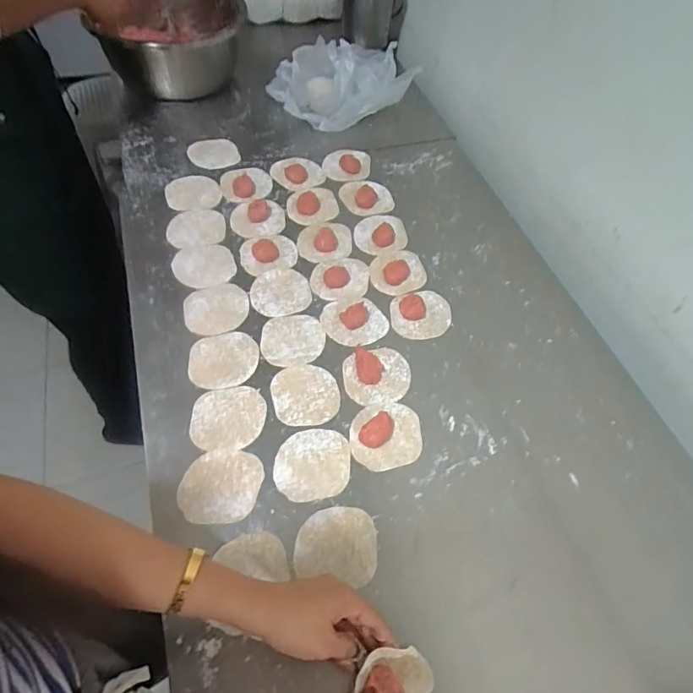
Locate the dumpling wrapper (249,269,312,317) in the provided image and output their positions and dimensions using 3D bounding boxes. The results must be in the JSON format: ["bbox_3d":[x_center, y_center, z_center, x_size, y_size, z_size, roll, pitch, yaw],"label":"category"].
[{"bbox_3d":[-0.094,-0.078,0.673,0.083,0.004,0.082,4,59,-6],"label":"dumpling wrapper"}]

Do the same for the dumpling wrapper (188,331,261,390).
[{"bbox_3d":[-0.156,0.017,0.601,0.084,0.004,0.078,-8,59,-9],"label":"dumpling wrapper"}]

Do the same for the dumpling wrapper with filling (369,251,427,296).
[{"bbox_3d":[0.078,-0.113,0.699,0.083,0.014,0.078,-2,58,-5],"label":"dumpling wrapper with filling"}]

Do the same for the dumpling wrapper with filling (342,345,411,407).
[{"bbox_3d":[0.039,0.033,0.596,0.083,0.018,0.080,2,58,-3],"label":"dumpling wrapper with filling"}]

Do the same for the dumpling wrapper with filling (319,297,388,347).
[{"bbox_3d":[0.012,-0.038,0.645,0.089,0.014,0.077,-9,59,-9],"label":"dumpling wrapper with filling"}]

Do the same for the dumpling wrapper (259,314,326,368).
[{"bbox_3d":[-0.071,-0.009,0.627,0.083,0.004,0.080,2,58,-3],"label":"dumpling wrapper"}]

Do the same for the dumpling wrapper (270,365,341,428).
[{"bbox_3d":[-0.050,0.059,0.581,0.080,0.004,0.082,2,58,-3],"label":"dumpling wrapper"}]

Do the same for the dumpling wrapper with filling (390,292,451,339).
[{"bbox_3d":[0.105,-0.048,0.657,0.082,0.019,0.077,2,58,-3],"label":"dumpling wrapper with filling"}]

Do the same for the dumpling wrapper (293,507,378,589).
[{"bbox_3d":[-0.009,0.203,0.489,0.080,0.004,0.072,11,58,3],"label":"dumpling wrapper"}]

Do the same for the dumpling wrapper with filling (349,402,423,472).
[{"bbox_3d":[0.047,0.100,0.550,0.084,0.022,0.078,2,58,-3],"label":"dumpling wrapper with filling"}]

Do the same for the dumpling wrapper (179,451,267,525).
[{"bbox_3d":[-0.136,0.152,0.514,0.080,0.004,0.082,2,58,-3],"label":"dumpling wrapper"}]

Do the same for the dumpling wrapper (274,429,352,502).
[{"bbox_3d":[-0.038,0.132,0.531,0.085,0.004,0.078,2,58,-3],"label":"dumpling wrapper"}]

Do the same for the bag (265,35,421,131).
[{"bbox_3d":[-0.008,-0.518,0.899,0.262,0.114,0.168,-15,60,-13],"label":"bag"}]

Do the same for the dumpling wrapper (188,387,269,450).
[{"bbox_3d":[-0.139,0.085,0.559,0.085,0.005,0.079,-6,59,-8],"label":"dumpling wrapper"}]

